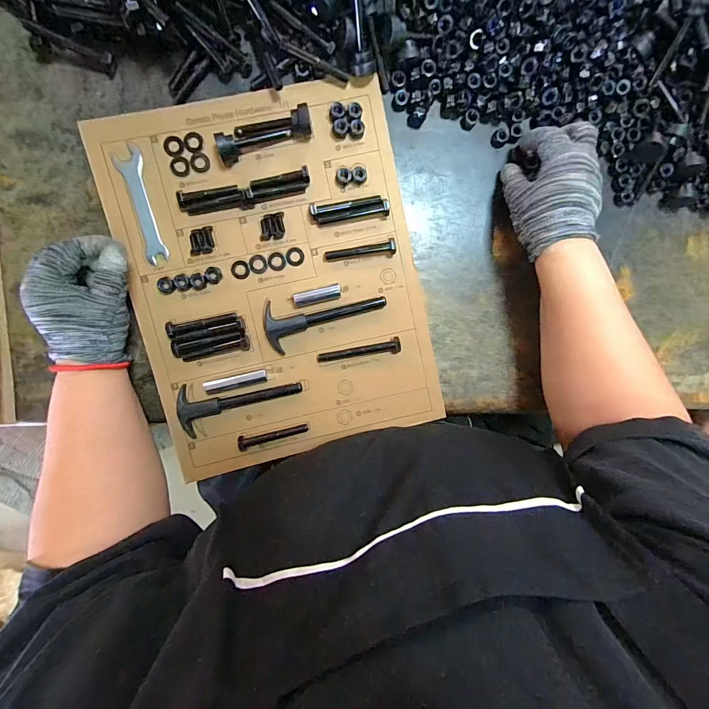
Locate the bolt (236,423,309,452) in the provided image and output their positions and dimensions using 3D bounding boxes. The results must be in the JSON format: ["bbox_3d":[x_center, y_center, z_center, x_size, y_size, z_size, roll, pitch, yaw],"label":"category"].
[{"bbox_3d":[-0.088,0.092,0.388,0.075,0.014,0.015,-9,98,-4],"label":"bolt"}]

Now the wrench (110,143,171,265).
[{"bbox_3d":[-0.211,-0.148,0.350,0.026,0.004,0.111,-16,98,-3],"label":"wrench"}]

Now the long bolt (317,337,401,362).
[{"bbox_3d":[0.005,-0.002,0.386,0.090,0.017,0.016,-12,98,-4],"label":"long bolt"}]

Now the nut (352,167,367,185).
[{"bbox_3d":[0.005,-0.188,0.369,0.015,0.006,0.017,2,97,-6],"label":"nut"}]

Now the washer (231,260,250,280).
[{"bbox_3d":[-0.122,-0.090,0.374,0.019,0.004,0.019,-1,97,-5],"label":"washer"}]

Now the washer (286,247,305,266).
[{"bbox_3d":[-0.064,-0.105,0.378,0.019,0.004,0.019,-1,97,-5],"label":"washer"}]

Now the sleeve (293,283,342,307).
[{"bbox_3d":[-0.040,-0.064,0.378,0.050,0.014,0.015,-15,98,-3],"label":"sleeve"}]

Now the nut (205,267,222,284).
[{"bbox_3d":[-0.148,-0.083,0.371,0.016,0.004,0.017,3,97,-6],"label":"nut"}]

